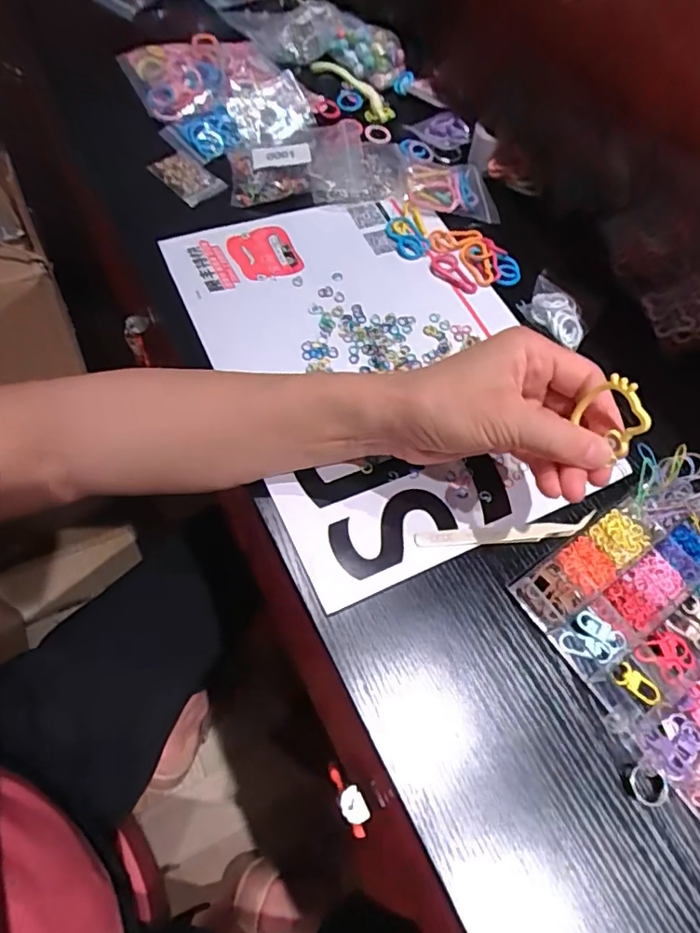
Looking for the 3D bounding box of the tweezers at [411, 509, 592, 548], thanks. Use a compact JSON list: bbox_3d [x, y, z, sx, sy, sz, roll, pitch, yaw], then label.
[{"bbox_3d":[0.101,0.043,0.360,0.117,0.005,0.013,-3,63,-8],"label":"tweezers"}]

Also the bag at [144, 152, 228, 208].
[{"bbox_3d":[-0.145,-0.256,0.494,0.054,0.015,0.036,44,73,1],"label":"bag"}]

